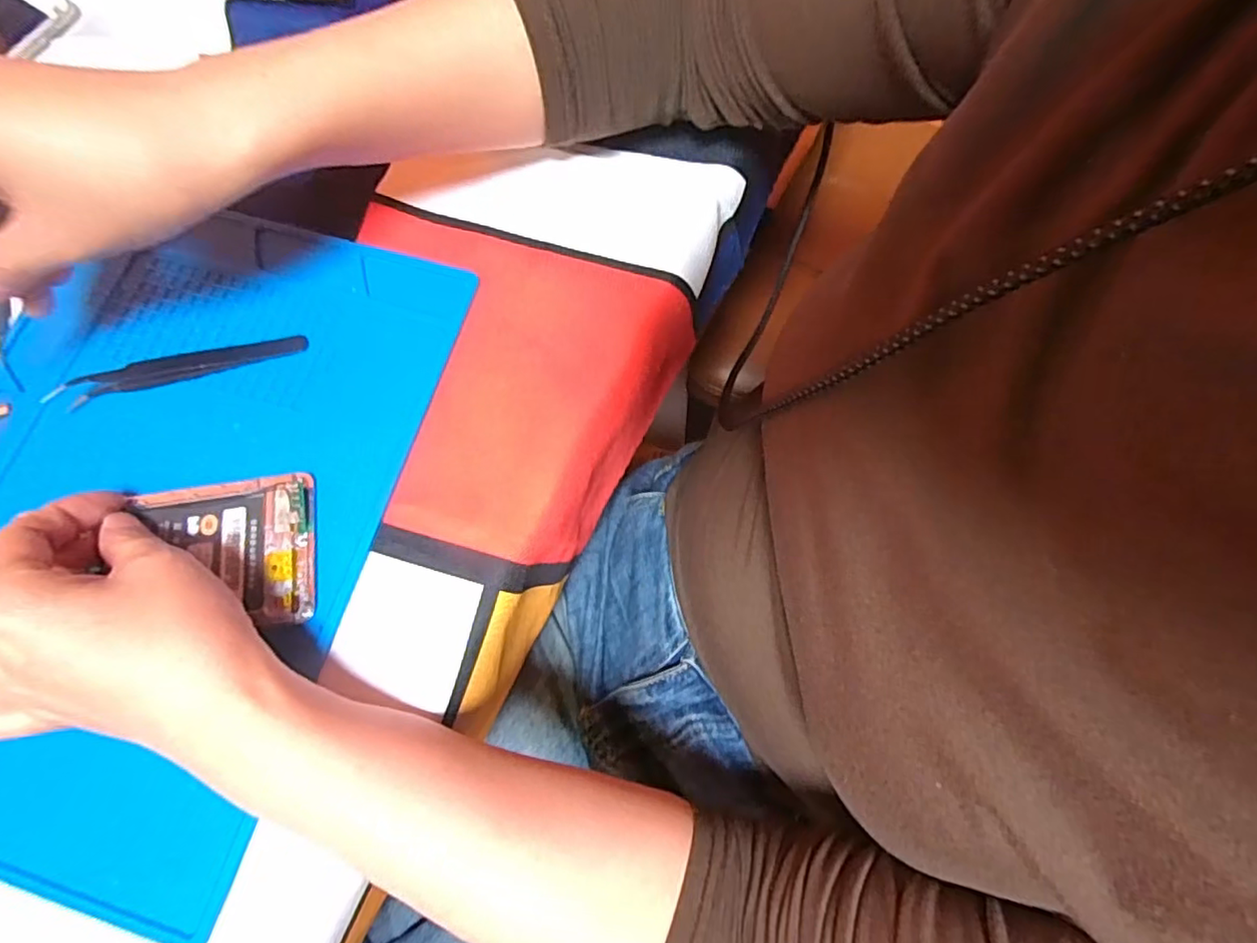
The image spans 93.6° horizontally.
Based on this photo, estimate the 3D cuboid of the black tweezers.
[{"bbox_3d":[-0.227,-0.053,0.296,0.122,0.012,0.011,-16,76,-4],"label":"black tweezers"}]

